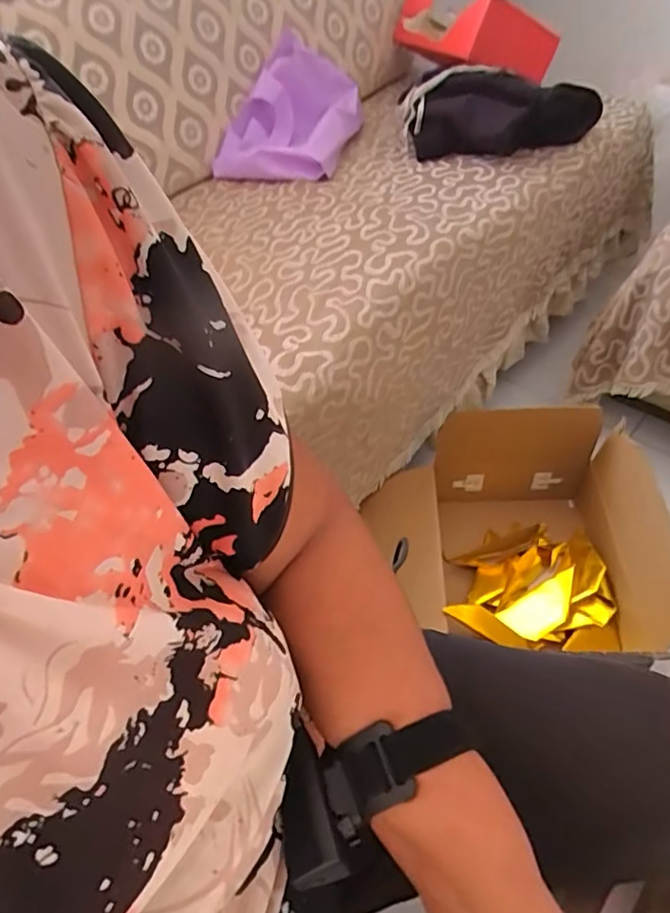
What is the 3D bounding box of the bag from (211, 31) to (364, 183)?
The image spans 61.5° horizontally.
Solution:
[{"bbox_3d":[-0.079,-0.637,1.023,0.198,0.144,0.278,10,51,14],"label":"bag"}]

